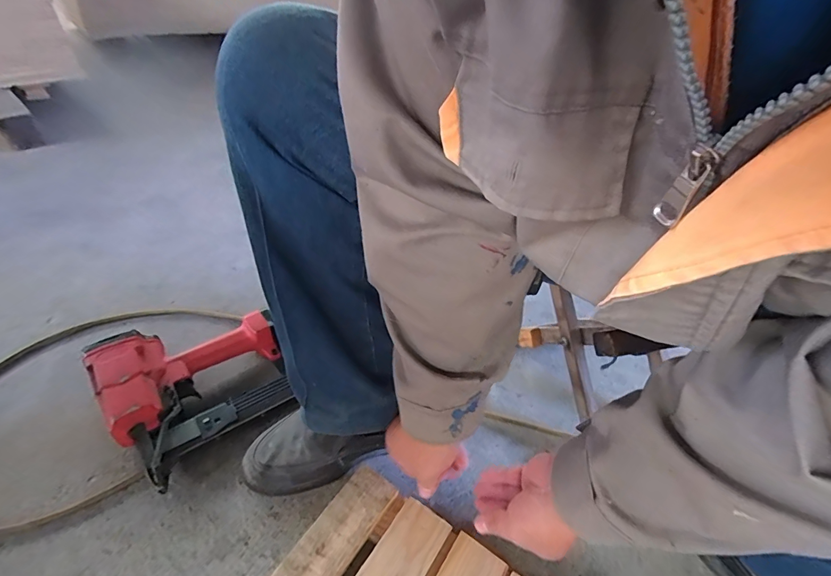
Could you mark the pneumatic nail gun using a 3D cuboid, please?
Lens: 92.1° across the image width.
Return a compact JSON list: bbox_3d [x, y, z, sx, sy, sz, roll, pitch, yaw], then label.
[{"bbox_3d":[-0.320,0.133,0.586,0.222,0.078,0.223,-30,51,-34],"label":"pneumatic nail gun"}]

